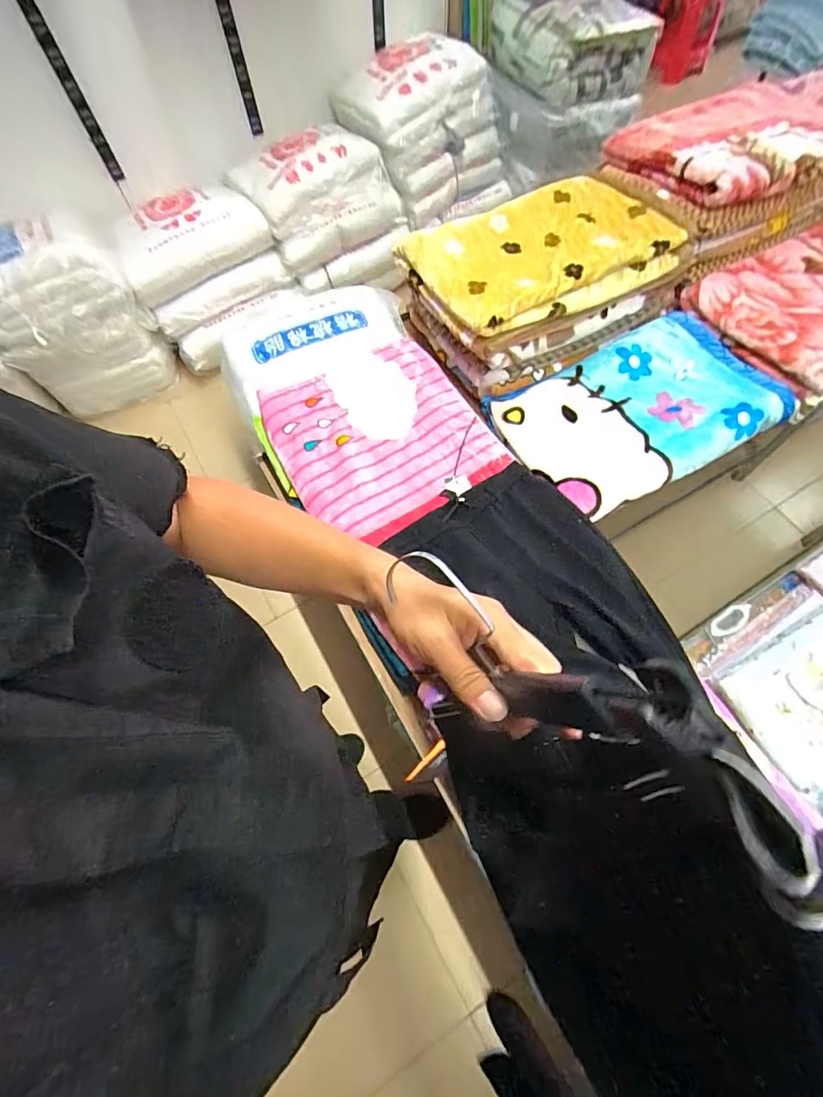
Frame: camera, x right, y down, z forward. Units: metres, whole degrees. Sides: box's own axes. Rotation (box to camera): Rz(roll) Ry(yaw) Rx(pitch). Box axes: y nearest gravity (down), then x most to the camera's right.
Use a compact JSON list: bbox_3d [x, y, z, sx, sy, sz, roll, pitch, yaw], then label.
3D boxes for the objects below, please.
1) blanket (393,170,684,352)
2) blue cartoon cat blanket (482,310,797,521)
[{"bbox_3d":[0.346,-0.814,1.269,0.641,0.100,0.444,-24,66,-9],"label":"blanket"},{"bbox_3d":[0.596,-0.368,1.240,0.678,0.097,0.456,-24,66,-9],"label":"blue cartoon cat blanket"}]

